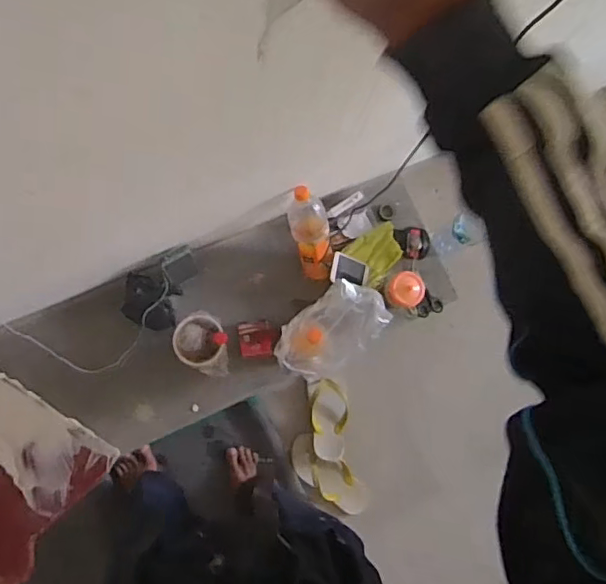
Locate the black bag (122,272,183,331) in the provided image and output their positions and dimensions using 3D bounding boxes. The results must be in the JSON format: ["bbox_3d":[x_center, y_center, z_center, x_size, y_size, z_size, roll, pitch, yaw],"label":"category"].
[{"bbox_3d":[-0.338,0.023,1.228,0.129,0.057,0.102,15,83,-1],"label":"black bag"}]

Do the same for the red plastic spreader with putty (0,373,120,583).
[{"bbox_3d":[-0.242,0.134,0.439,0.162,0.010,0.119,29,83,16],"label":"red plastic spreader with putty"}]

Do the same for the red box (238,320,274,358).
[{"bbox_3d":[-0.108,0.112,1.302,0.076,0.034,0.082,-7,84,-4],"label":"red box"}]

